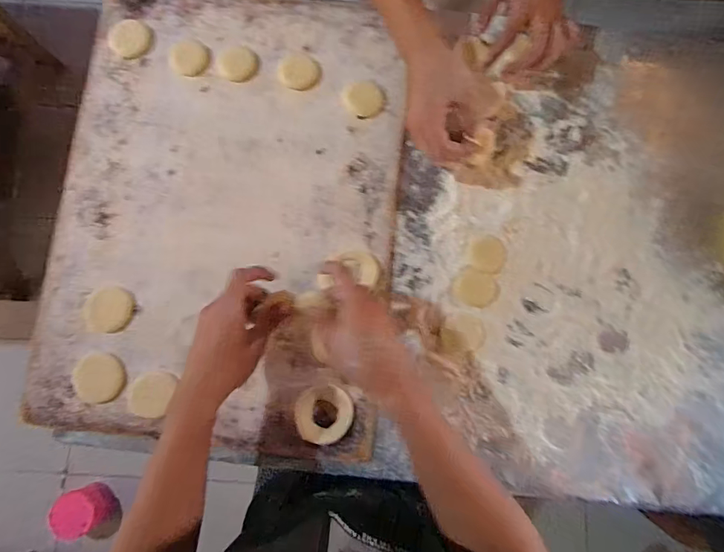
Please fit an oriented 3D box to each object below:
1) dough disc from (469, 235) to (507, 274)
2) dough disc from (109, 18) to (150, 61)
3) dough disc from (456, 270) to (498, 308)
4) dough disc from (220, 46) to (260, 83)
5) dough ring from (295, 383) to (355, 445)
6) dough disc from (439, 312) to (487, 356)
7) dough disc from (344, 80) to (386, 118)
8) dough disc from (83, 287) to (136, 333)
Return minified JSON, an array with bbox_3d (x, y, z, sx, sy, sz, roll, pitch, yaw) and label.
[{"bbox_3d":[0.164,-0.028,0.588,0.047,0.004,0.047,0,82,-1],"label":"dough disc"},{"bbox_3d":[-0.309,-0.316,0.604,0.053,0.011,0.056,0,82,-1],"label":"dough disc"},{"bbox_3d":[0.148,0.016,0.582,0.053,0.007,0.045,13,82,1],"label":"dough disc"},{"bbox_3d":[-0.164,-0.286,0.609,0.050,0.005,0.048,0,82,-1],"label":"dough disc"},{"bbox_3d":[-0.045,0.167,0.548,0.068,0.009,0.069,0,82,-1],"label":"dough ring"},{"bbox_3d":[0.129,0.074,0.577,0.055,0.004,0.052,0,82,-1],"label":"dough disc"},{"bbox_3d":[0.004,-0.239,0.612,0.053,0.005,0.049,5,82,0],"label":"dough disc"},{"bbox_3d":[-0.316,0.042,0.566,0.062,0.011,0.055,-1,82,-1],"label":"dough disc"}]

